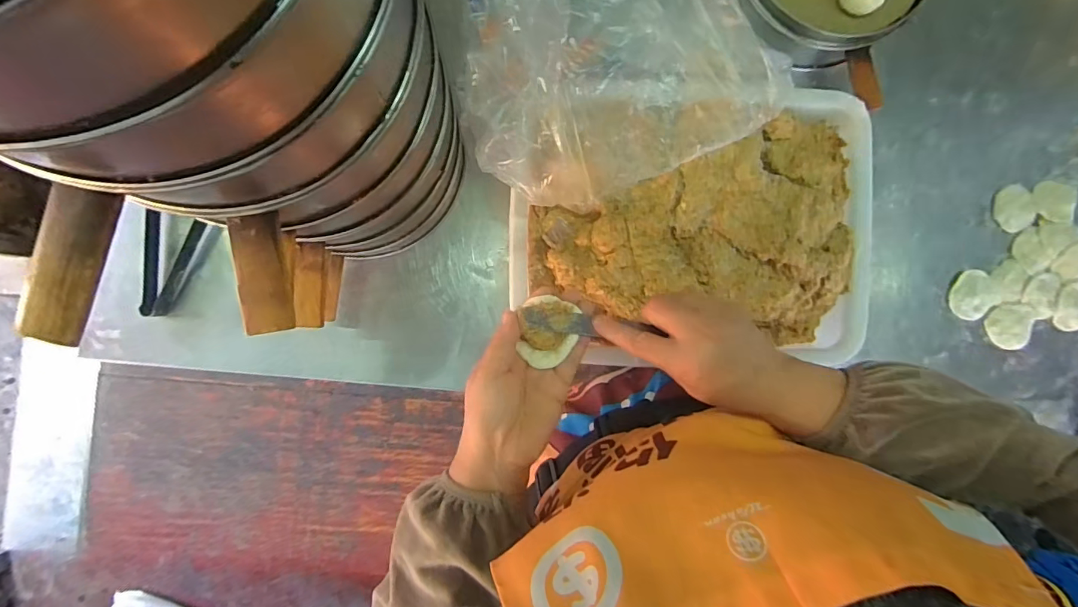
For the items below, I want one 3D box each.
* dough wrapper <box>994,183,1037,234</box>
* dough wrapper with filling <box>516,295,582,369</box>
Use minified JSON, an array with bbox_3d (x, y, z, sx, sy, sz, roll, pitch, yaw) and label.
[{"bbox_3d":[0.617,-0.123,0.600,0.042,0.013,0.058,-19,90,-2],"label":"dough wrapper"},{"bbox_3d":[0.007,0.022,0.381,0.048,0.015,0.055,13,89,-2],"label":"dough wrapper with filling"}]

